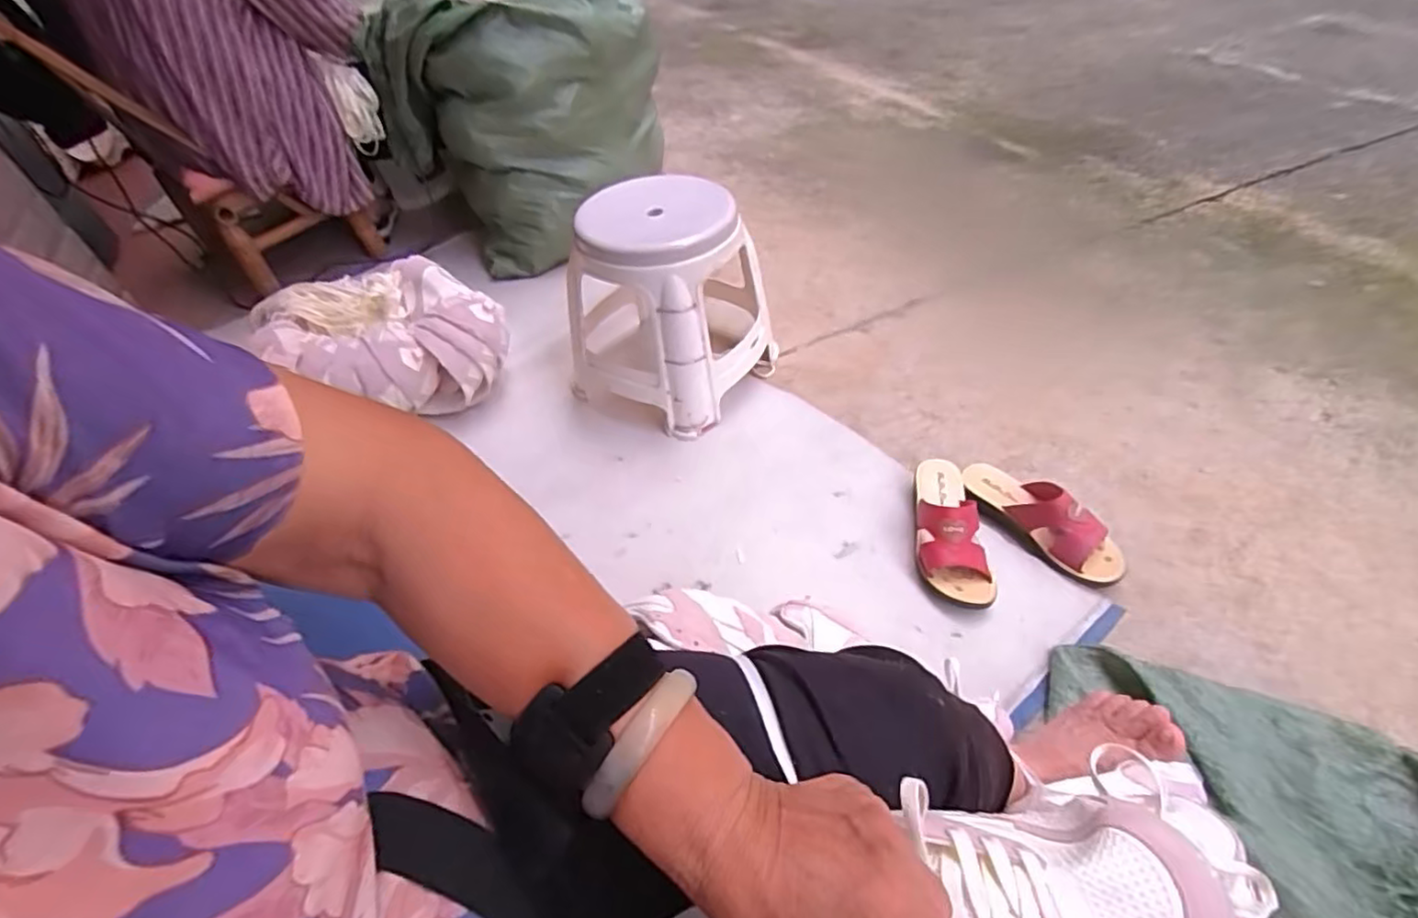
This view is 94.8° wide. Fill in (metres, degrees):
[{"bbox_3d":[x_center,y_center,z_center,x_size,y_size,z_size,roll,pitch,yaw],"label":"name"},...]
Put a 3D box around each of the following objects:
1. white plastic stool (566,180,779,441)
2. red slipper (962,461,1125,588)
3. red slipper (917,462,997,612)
[{"bbox_3d":[-0.063,-0.247,1.069,0.251,0.327,0.283,27,57,30],"label":"white plastic stool"},{"bbox_3d":[0.447,0.072,0.874,0.081,0.072,0.227,-34,51,-21],"label":"red slipper"},{"bbox_3d":[0.315,0.084,0.868,0.084,0.075,0.226,-4,47,6],"label":"red slipper"}]

